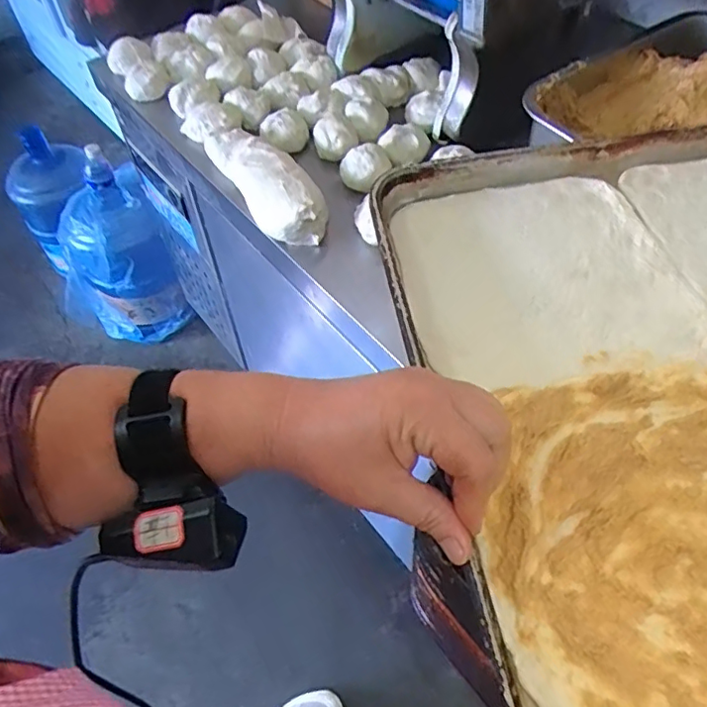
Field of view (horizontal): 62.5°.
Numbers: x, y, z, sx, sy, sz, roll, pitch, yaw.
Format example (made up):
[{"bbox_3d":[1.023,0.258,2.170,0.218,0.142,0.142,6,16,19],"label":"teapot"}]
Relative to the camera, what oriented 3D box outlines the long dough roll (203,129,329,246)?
[{"bbox_3d":[-0.116,-0.234,0.774,0.084,0.045,0.242,-28,59,-17],"label":"long dough roll"}]

